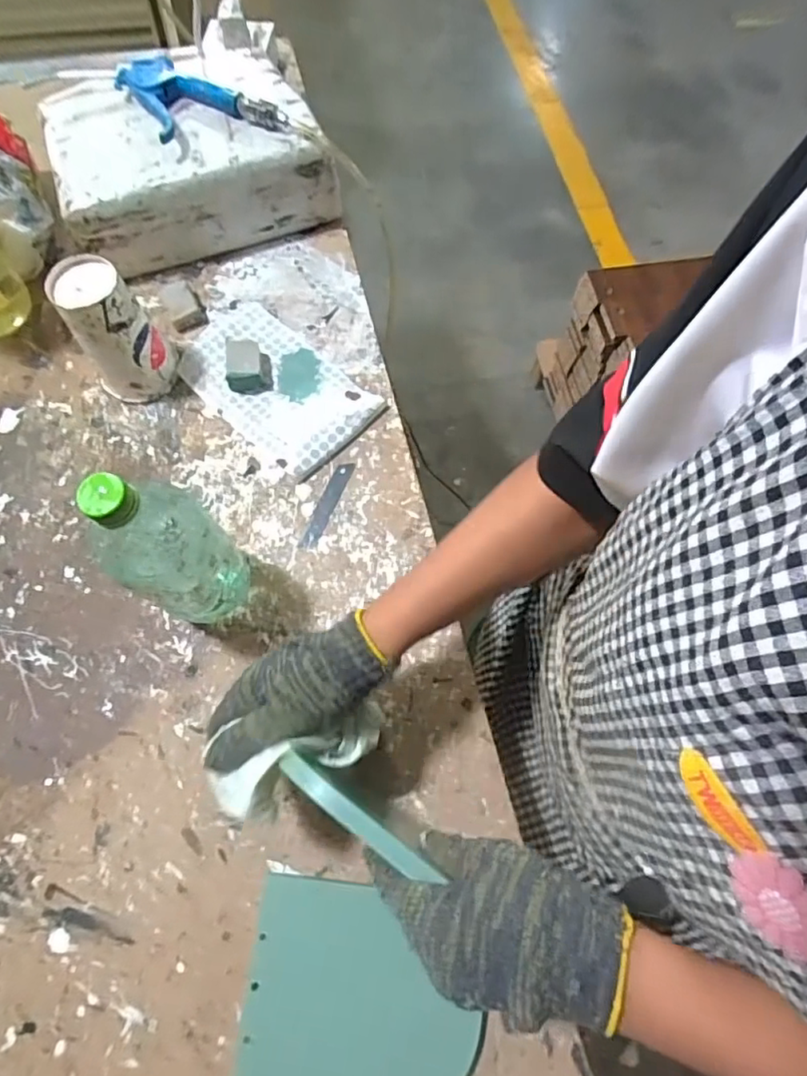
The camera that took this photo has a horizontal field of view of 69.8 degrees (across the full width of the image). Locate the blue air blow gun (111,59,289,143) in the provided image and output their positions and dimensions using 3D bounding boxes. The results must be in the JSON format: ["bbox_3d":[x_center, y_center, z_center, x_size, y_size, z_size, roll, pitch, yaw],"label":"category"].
[{"bbox_3d":[-0.221,-0.464,0.614,0.117,0.022,0.175,-35,75,-14],"label":"blue air blow gun"}]

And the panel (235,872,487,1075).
[{"bbox_3d":[-0.031,0.341,0.428,0.166,0.009,0.144,6,66,1],"label":"panel"}]

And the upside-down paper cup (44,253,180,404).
[{"bbox_3d":[-0.280,-0.198,0.567,0.077,0.127,0.070,0,69,1],"label":"upside-down paper cup"}]

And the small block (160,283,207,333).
[{"bbox_3d":[-0.244,-0.257,0.640,0.037,0.026,0.046,-24,70,-8],"label":"small block"}]

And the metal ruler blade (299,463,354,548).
[{"bbox_3d":[-0.075,-0.034,0.568,0.017,0.004,0.096,21,71,9],"label":"metal ruler blade"}]

